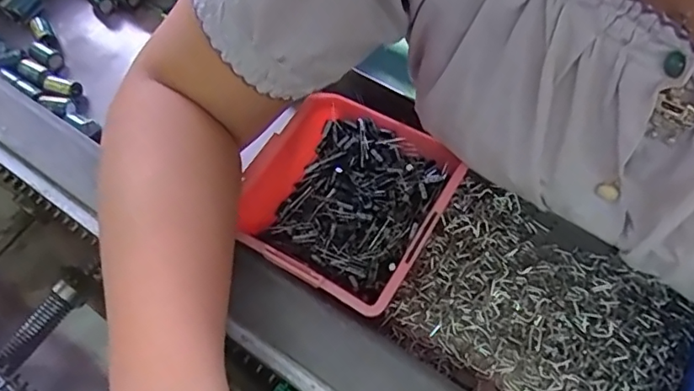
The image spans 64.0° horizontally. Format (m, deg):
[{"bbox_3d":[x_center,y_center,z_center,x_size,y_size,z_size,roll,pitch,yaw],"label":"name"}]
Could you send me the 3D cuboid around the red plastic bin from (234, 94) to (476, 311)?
[{"bbox_3d":[0.001,0.001,0.362,0.118,0.050,0.130,28,71,19],"label":"red plastic bin"}]

